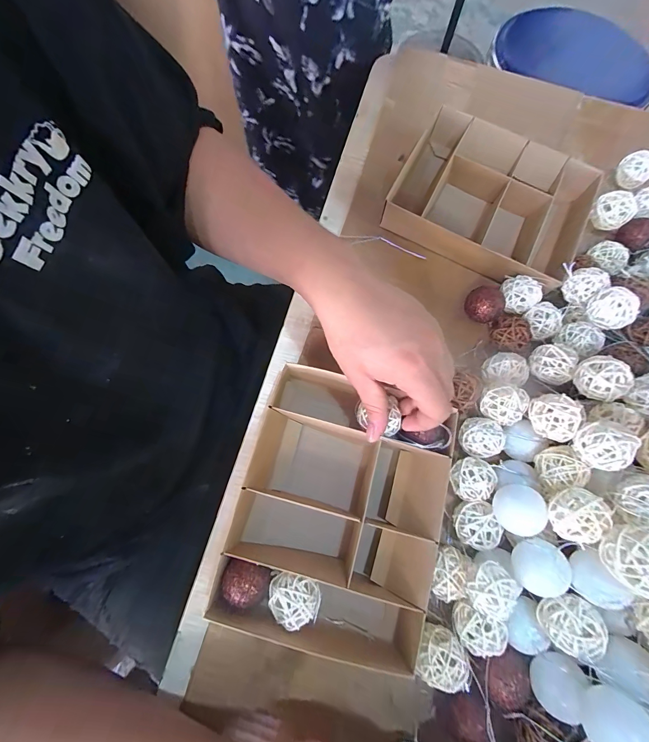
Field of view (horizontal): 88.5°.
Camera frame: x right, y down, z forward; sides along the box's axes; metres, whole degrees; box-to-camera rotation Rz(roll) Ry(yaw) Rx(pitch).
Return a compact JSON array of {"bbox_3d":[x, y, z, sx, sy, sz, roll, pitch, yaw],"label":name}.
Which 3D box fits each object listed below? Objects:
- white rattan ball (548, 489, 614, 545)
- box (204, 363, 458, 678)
[{"bbox_3d":[0.186,0.108,0.248,0.031,0.033,0.036,21,75,4],"label":"white rattan ball"},{"bbox_3d":[0.010,0.115,0.296,0.175,0.052,0.205,16,75,2],"label":"box"}]

